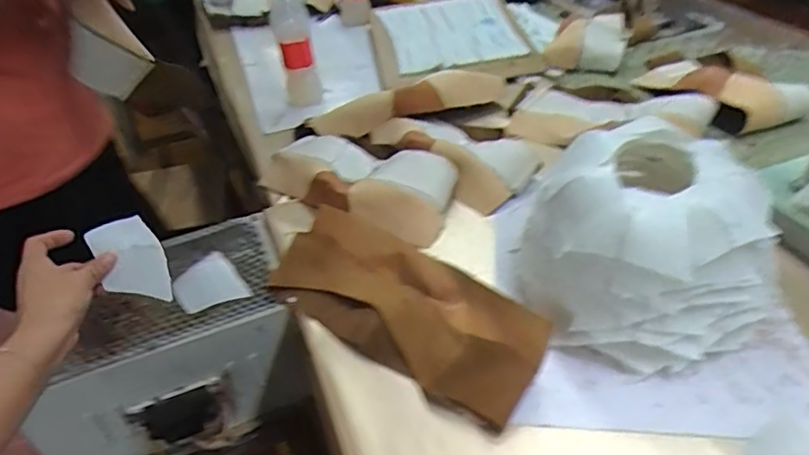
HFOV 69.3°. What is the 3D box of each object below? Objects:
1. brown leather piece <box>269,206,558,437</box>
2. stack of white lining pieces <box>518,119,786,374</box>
[{"bbox_3d":[-0.004,0.079,0.607,0.312,0.052,0.129,23,47,32],"label":"brown leather piece"},{"bbox_3d":[0.225,0.015,0.567,0.204,0.152,0.199,-8,38,-1],"label":"stack of white lining pieces"}]

